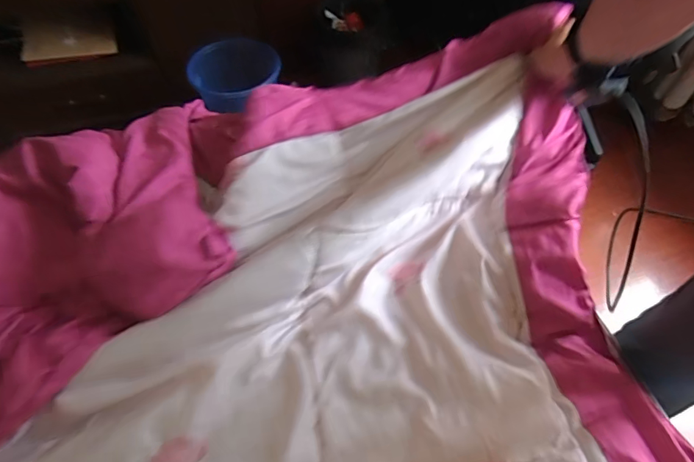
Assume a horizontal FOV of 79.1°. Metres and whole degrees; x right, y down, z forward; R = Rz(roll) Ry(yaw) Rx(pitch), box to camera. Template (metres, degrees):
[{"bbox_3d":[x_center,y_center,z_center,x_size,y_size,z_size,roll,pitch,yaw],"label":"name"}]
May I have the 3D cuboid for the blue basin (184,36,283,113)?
[{"bbox_3d":[-0.321,-0.453,1.234,0.246,0.108,0.251,1,56,-1],"label":"blue basin"}]

